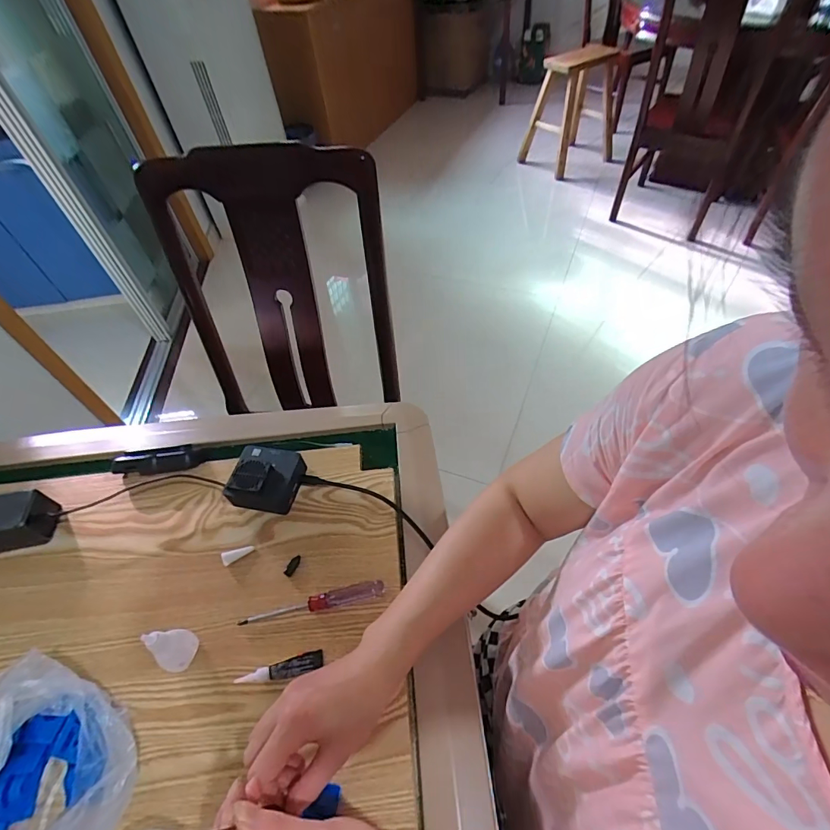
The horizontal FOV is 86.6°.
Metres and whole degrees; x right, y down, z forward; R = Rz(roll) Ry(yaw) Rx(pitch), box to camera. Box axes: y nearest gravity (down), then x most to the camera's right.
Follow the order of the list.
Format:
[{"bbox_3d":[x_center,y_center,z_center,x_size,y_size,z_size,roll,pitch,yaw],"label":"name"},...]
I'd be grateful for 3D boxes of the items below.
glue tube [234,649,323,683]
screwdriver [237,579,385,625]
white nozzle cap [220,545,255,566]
[{"bbox_3d":[-0.131,0.247,0.425,0.082,0.011,0.017,-15,51,-8],"label":"glue tube"},{"bbox_3d":[-0.107,0.195,0.456,0.151,0.018,0.018,-13,51,-6],"label":"screwdriver"},{"bbox_3d":[-0.201,0.158,0.501,0.035,0.009,0.012,-17,50,-27],"label":"white nozzle cap"}]

